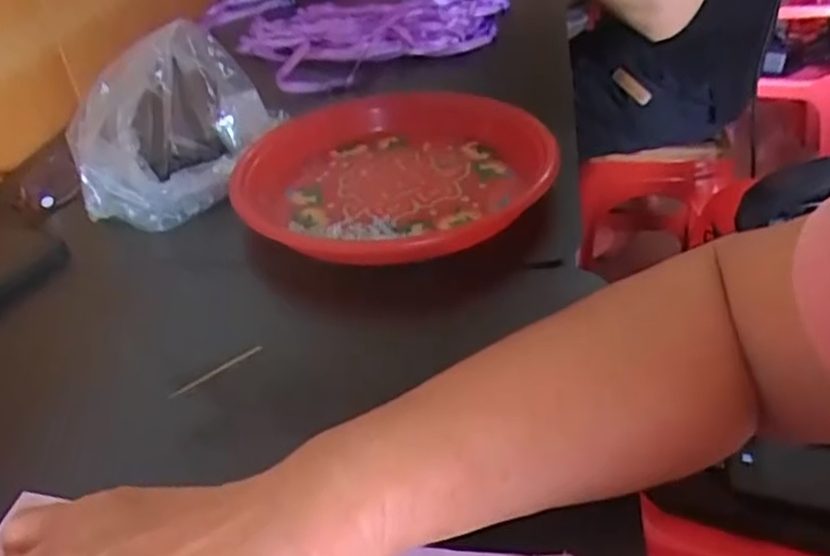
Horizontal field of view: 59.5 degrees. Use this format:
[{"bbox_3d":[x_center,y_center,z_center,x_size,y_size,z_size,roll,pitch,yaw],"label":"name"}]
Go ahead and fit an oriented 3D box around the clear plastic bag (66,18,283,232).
[{"bbox_3d":[-0.185,-0.116,0.549,0.084,0.110,0.160,11,39,23],"label":"clear plastic bag"}]

